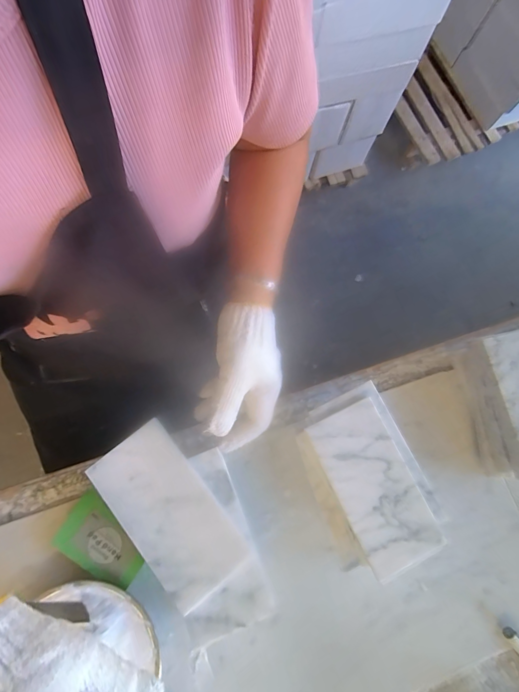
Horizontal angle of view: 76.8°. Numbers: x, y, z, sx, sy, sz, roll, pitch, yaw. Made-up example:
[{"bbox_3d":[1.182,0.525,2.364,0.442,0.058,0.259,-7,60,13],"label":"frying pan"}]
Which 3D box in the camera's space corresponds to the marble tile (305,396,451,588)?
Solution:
[{"bbox_3d":[0.111,0.134,0.316,0.074,0.007,0.150,-25,80,-5],"label":"marble tile"}]

